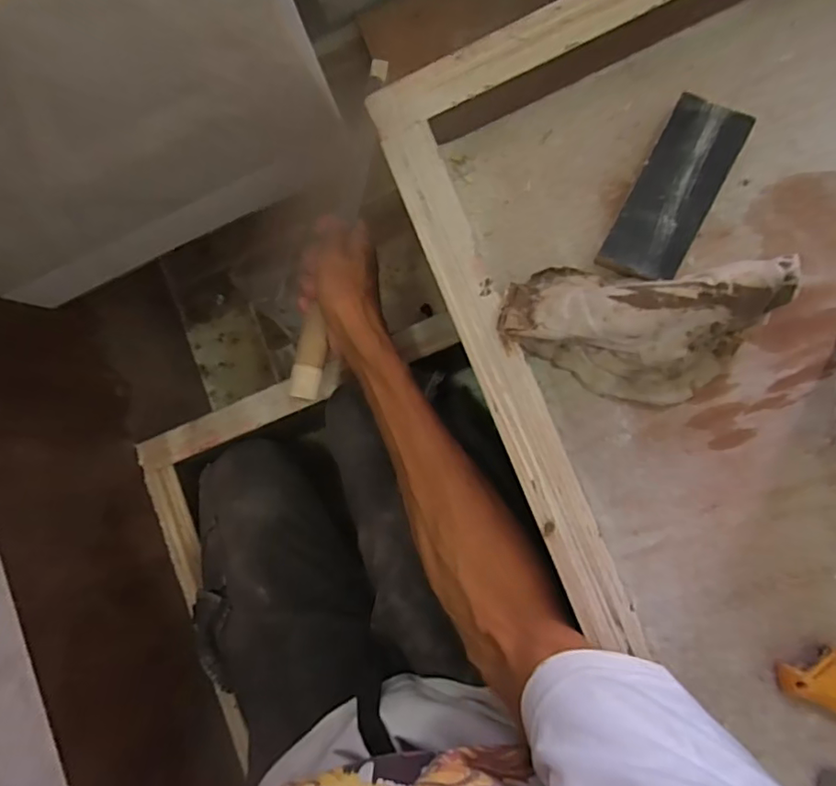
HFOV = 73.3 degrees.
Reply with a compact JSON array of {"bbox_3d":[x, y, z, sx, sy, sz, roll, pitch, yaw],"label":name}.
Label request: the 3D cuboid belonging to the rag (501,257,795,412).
[{"bbox_3d":[0.141,-0.041,0.367,0.166,0.060,0.085,5,87,8],"label":"rag"}]

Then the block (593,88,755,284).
[{"bbox_3d":[0.175,-0.137,0.389,0.050,0.023,0.127,28,90,9],"label":"block"}]

